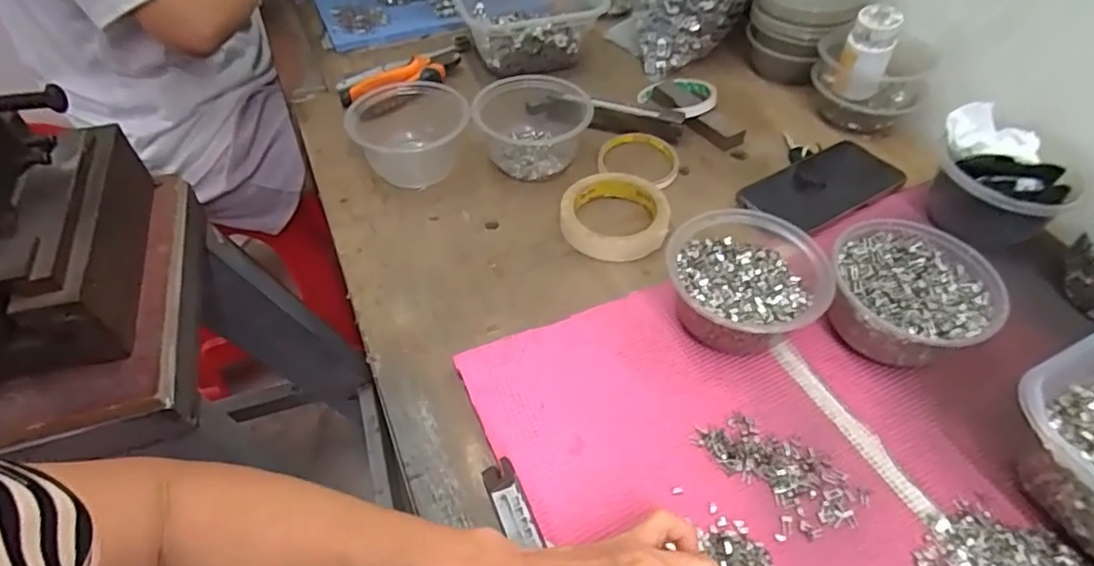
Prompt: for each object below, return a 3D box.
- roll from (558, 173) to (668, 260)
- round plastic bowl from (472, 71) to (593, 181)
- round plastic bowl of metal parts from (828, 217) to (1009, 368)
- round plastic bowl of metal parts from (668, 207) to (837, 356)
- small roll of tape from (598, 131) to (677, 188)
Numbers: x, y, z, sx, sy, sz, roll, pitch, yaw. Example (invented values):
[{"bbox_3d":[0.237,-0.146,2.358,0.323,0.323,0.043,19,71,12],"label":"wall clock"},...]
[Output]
[{"bbox_3d":[0.062,-0.064,0.548,0.096,0.021,0.094,-1,49,1],"label":"roll"},{"bbox_3d":[-0.013,-0.165,0.607,0.109,0.062,0.115,-1,49,1],"label":"round plastic bowl"},{"bbox_3d":[0.270,0.012,0.449,0.113,0.057,0.108,-1,49,1],"label":"round plastic bowl of metal parts"},{"bbox_3d":[0.153,0.003,0.455,0.110,0.058,0.116,-1,49,1],"label":"round plastic bowl of metal parts"},{"bbox_3d":[0.098,-0.131,0.617,0.082,0.016,0.069,21,53,19],"label":"small roll of tape"}]

